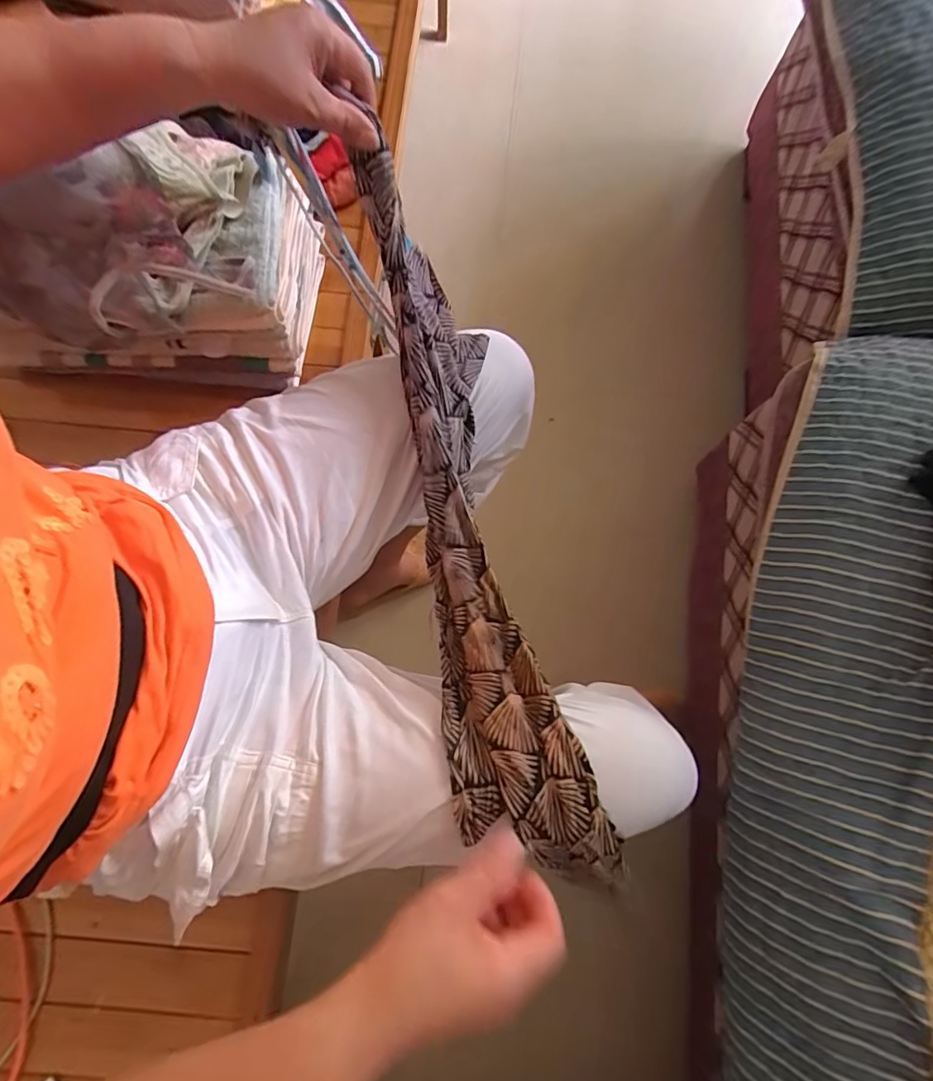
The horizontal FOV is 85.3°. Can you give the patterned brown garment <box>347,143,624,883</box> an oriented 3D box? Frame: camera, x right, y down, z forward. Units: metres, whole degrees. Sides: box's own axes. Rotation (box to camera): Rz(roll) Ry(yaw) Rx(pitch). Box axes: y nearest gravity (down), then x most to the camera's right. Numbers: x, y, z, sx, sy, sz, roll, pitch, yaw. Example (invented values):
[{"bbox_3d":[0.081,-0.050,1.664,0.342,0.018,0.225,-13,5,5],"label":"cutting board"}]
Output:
[{"bbox_3d":[0.004,-0.012,0.403,0.099,0.139,0.534,-11,78,-4],"label":"patterned brown garment"}]

